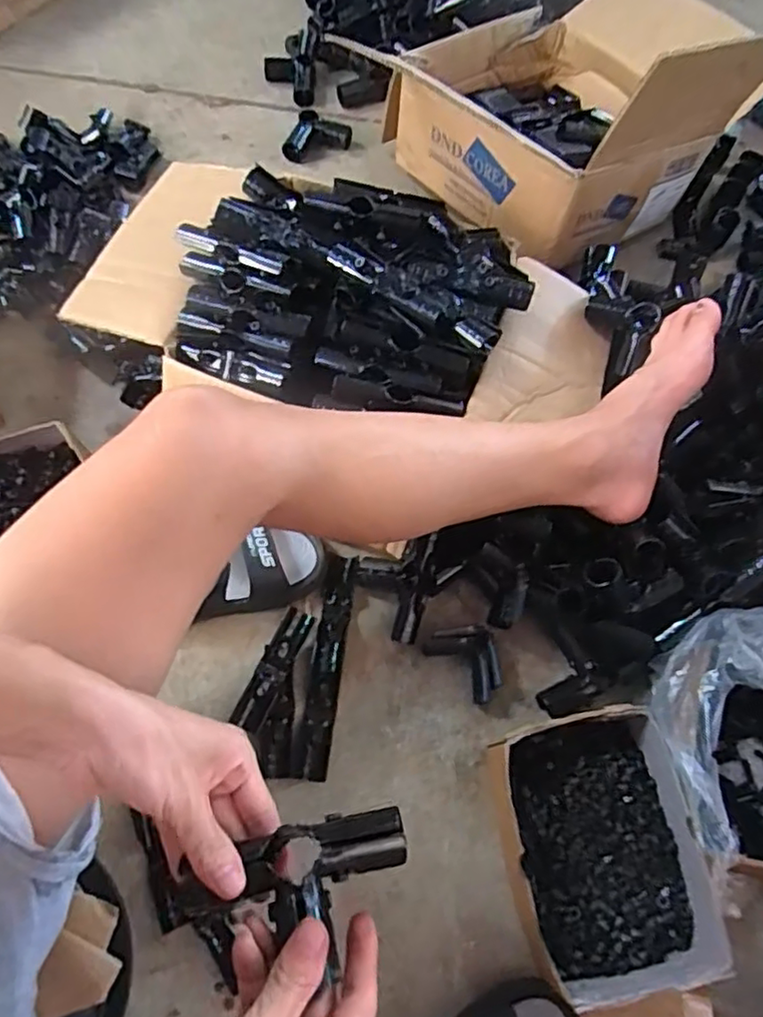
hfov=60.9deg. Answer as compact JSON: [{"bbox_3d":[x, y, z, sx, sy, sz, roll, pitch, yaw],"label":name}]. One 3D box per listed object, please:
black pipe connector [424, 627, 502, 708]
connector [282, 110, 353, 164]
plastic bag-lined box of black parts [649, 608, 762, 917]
[{"bbox_3d":[0.093,0.155,0.681,0.084,0.030,0.057,43,72,15],"label":"black pipe connector"},{"bbox_3d":[-0.091,-0.557,0.980,0.087,0.028,0.084,18,68,6],"label":"connector"},{"bbox_3d":[0.348,0.224,0.603,0.192,0.131,0.219,11,67,3],"label":"plastic bag-lined box of black parts"}]

